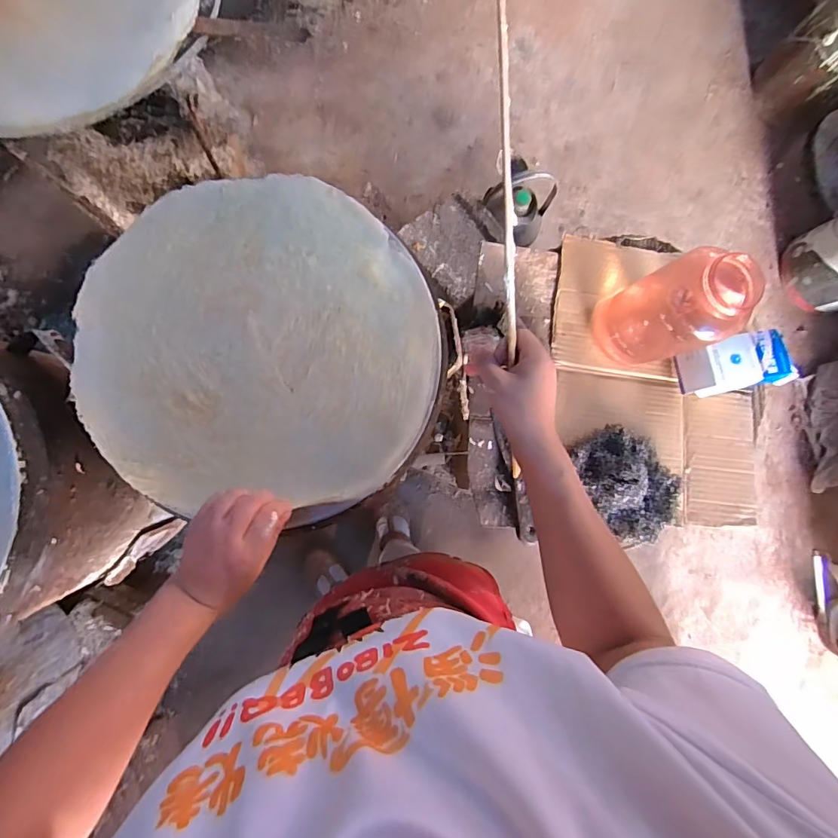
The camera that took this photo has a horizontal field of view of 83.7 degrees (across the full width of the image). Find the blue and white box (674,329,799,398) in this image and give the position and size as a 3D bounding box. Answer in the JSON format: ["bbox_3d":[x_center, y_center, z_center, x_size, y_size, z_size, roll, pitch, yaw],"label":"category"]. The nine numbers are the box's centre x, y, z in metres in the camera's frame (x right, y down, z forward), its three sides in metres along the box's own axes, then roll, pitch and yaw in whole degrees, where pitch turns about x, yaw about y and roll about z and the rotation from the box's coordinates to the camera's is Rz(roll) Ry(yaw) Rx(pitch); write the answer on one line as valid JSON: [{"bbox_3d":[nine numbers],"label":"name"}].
[{"bbox_3d":[0.441,-0.075,0.645,0.148,0.049,0.077,-13,86,-7],"label":"blue and white box"}]

